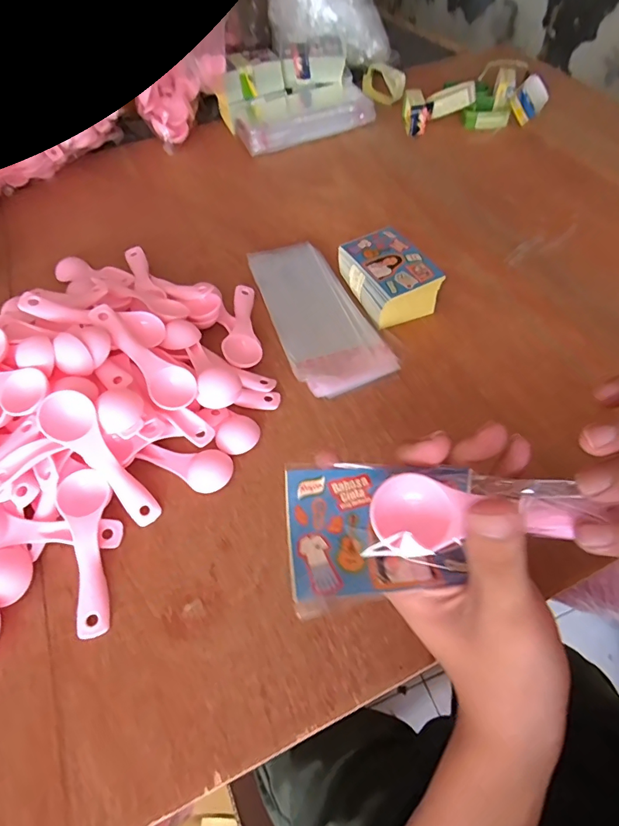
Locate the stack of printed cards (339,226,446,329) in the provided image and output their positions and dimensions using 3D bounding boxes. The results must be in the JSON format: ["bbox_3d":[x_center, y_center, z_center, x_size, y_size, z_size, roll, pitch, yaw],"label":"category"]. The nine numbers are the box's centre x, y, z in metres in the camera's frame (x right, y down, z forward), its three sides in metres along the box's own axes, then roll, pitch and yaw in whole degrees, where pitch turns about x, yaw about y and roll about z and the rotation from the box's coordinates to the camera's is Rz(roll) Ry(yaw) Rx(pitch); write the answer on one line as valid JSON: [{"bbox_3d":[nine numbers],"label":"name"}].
[{"bbox_3d":[0.079,-0.132,0.452,0.070,0.047,0.103,-25,57,-13],"label":"stack of printed cards"}]

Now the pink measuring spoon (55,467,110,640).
[{"bbox_3d":[-0.155,0.094,0.321,0.034,0.026,0.116,-19,56,-9],"label":"pink measuring spoon"}]

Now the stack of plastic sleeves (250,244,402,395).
[{"bbox_3d":[0.004,-0.104,0.454,0.087,0.012,0.210,-19,56,-9],"label":"stack of plastic sleeves"}]

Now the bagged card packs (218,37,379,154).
[{"bbox_3d":[-0.021,-0.473,0.669,0.201,0.080,0.143,-20,56,-10],"label":"bagged card packs"}]

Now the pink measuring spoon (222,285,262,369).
[{"bbox_3d":[-0.065,-0.089,0.443,0.032,0.023,0.114,-6,55,0],"label":"pink measuring spoon"}]

